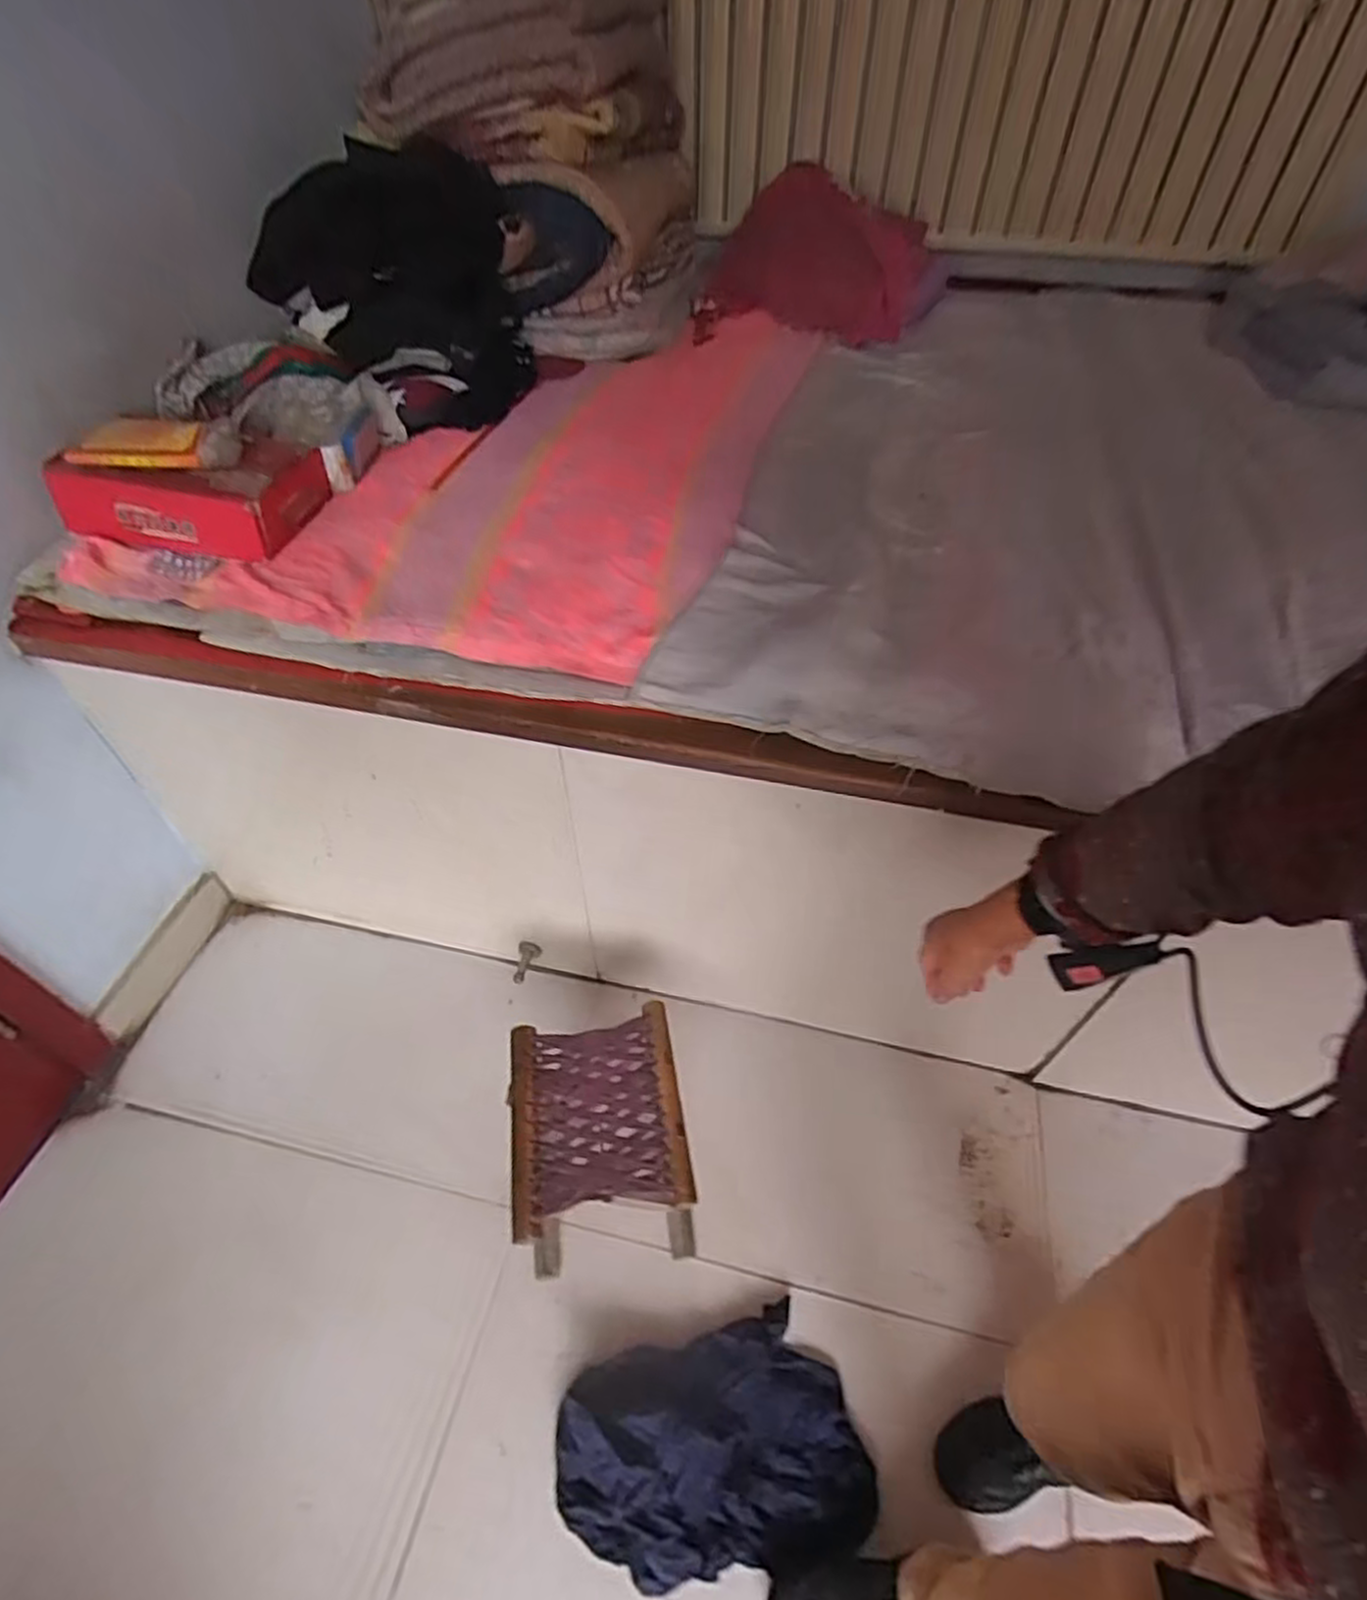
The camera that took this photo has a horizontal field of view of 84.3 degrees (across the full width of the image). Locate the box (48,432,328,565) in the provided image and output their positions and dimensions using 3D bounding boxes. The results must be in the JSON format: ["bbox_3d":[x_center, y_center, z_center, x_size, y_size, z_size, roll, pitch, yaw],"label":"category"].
[{"bbox_3d":[-0.727,-0.477,1.150,0.334,0.099,0.235,9,49,7],"label":"box"}]

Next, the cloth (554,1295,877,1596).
[{"bbox_3d":[0.034,0.814,0.948,0.379,0.081,0.249,-11,48,-9],"label":"cloth"}]

